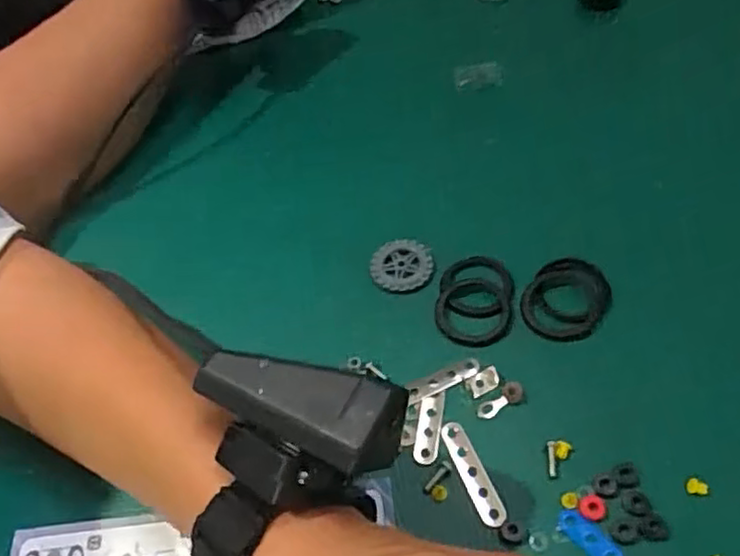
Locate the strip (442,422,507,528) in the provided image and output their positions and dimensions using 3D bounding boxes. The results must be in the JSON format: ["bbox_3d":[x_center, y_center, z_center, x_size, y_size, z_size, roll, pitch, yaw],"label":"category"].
[{"bbox_3d":[0.046,0.086,0.297,0.012,0.004,0.047,-17,62,-18],"label":"strip"}]

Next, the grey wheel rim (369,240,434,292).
[{"bbox_3d":[0.017,-0.007,0.363,0.033,0.007,0.028,-7,53,1],"label":"grey wheel rim"}]

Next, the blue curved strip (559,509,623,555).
[{"bbox_3d":[0.092,0.110,0.273,0.015,0.004,0.036,-22,55,-10],"label":"blue curved strip"}]

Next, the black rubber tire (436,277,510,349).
[{"bbox_3d":[0.053,0.018,0.345,0.038,0.010,0.038,-3,53,4],"label":"black rubber tire"}]

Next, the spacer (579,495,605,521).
[{"bbox_3d":[0.093,0.095,0.280,0.010,0.004,0.010,-3,53,4],"label":"spacer"}]

